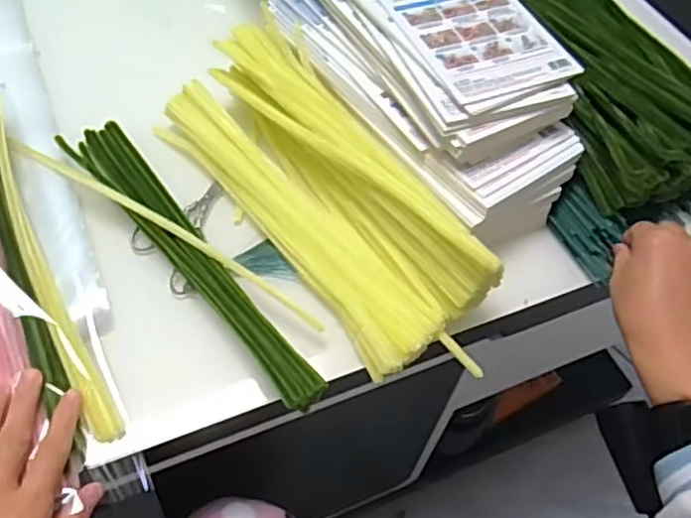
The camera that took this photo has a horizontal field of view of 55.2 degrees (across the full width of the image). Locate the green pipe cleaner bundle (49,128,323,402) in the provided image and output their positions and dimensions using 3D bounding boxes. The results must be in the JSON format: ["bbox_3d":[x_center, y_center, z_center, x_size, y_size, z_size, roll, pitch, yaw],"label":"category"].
[{"bbox_3d":[-0.119,-0.006,0.487,0.041,0.028,0.303,-32,63,-24],"label":"green pipe cleaner bundle"}]

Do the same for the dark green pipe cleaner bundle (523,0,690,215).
[{"bbox_3d":[0.241,-0.174,0.602,0.168,0.064,0.300,-12,57,-13],"label":"dark green pipe cleaner bundle"}]

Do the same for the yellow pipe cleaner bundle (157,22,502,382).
[{"bbox_3d":[-0.015,-0.052,0.505,0.118,0.073,0.315,-31,63,-23],"label":"yellow pipe cleaner bundle"}]

